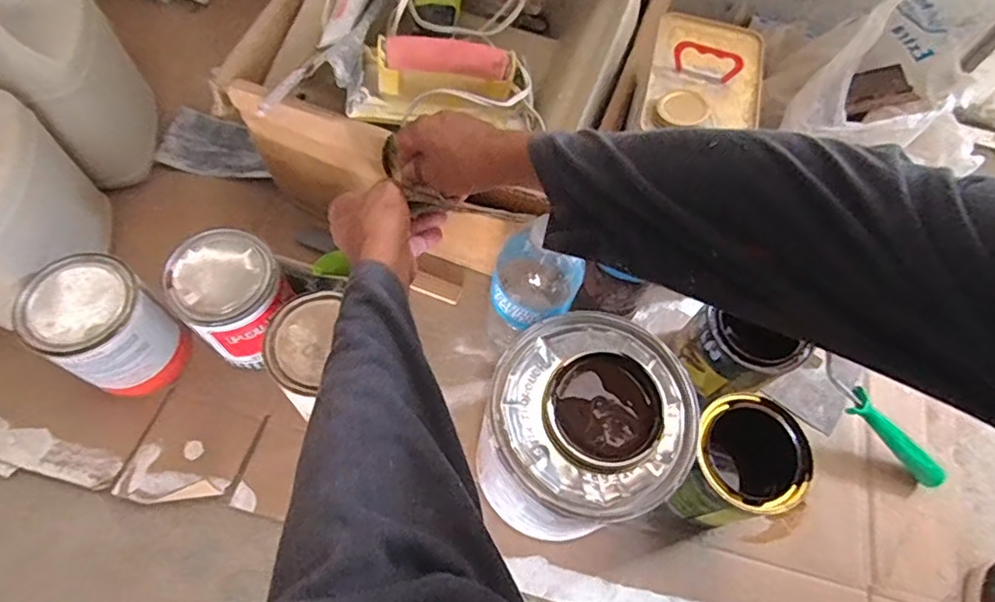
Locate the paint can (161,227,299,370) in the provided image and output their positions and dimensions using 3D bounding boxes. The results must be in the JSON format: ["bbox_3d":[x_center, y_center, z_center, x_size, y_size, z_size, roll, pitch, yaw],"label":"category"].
[{"bbox_3d":[-0.262,-0.003,0.597,0.096,0.105,0.108,-1,64,-5],"label":"paint can"}]

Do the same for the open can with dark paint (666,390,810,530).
[{"bbox_3d":[0.219,0.164,0.574,0.117,0.132,0.104,-37,71,-18],"label":"open can with dark paint"}]

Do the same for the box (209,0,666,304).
[{"bbox_3d":[-0.044,-0.278,0.640,0.353,0.317,0.407,33,68,13],"label":"box"}]

